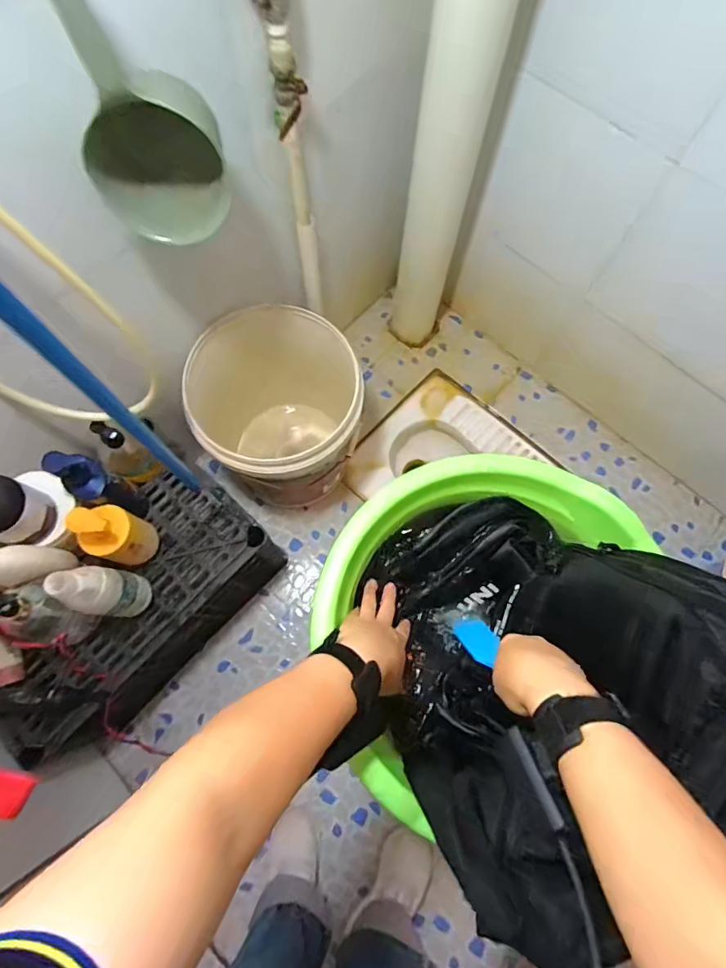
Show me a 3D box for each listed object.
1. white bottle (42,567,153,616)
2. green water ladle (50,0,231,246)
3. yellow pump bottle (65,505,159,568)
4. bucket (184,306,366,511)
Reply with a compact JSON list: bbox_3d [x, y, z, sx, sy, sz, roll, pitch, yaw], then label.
[{"bbox_3d":[-0.363,0.157,0.698,0.057,0.223,0.051,-38,77,-12],"label":"white bottle"},{"bbox_3d":[-0.220,-0.371,0.470,0.138,0.256,0.088,-18,74,-7],"label":"green water ladle"},{"bbox_3d":[-0.378,0.084,0.750,0.076,0.183,0.072,0,73,-2],"label":"yellow pump bottle"},{"bbox_3d":[-0.176,-0.113,1.005,0.281,0.409,0.314,-43,79,-13],"label":"bucket"}]

